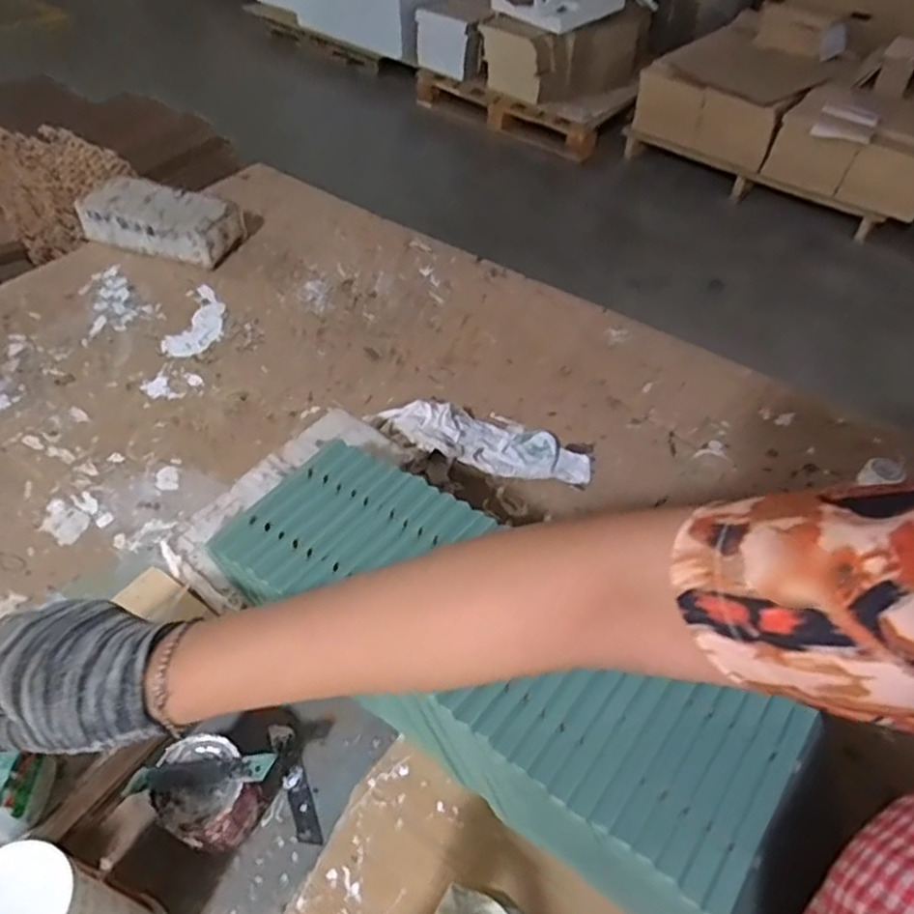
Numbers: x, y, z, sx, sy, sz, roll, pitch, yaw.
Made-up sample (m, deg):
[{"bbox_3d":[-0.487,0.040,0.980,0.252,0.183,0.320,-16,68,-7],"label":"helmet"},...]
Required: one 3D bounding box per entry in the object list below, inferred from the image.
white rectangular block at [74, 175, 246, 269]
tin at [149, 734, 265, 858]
[{"bbox_3d":[-0.442,-0.345,1.006,0.223,0.079,0.104,10,48,5],"label":"white rectangular block"},{"bbox_3d":[-0.182,0.251,0.502,0.065,0.073,0.062,2,48,-2],"label":"tin"}]

